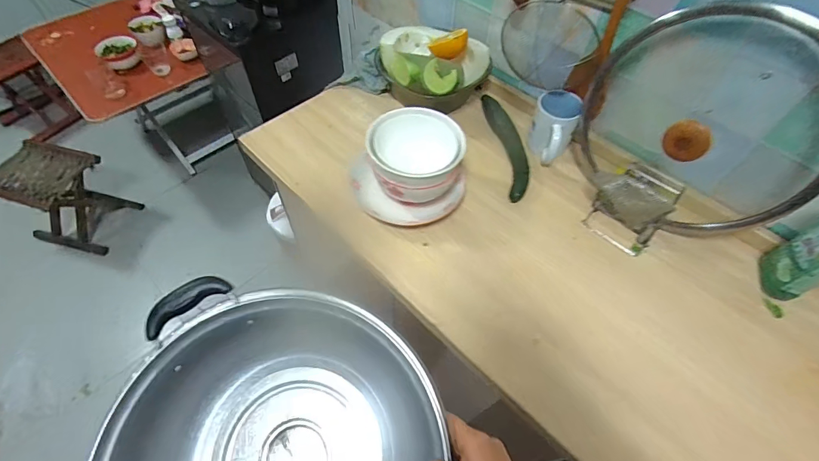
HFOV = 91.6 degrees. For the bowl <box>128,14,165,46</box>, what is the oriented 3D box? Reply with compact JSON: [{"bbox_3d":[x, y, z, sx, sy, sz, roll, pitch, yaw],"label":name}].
[{"bbox_3d":[-0.954,-0.732,1.459,0.104,0.067,0.101,1,56,-1],"label":"bowl"}]

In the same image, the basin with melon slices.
[{"bbox_3d":[0.039,-0.337,0.813,0.207,0.121,0.169,35,64,20],"label":"basin with melon slices"}]

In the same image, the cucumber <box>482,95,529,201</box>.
[{"bbox_3d":[0.188,-0.175,0.764,0.051,0.033,0.271,-7,58,-5],"label":"cucumber"}]

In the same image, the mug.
[{"bbox_3d":[0.267,-0.188,0.744,0.086,0.085,0.120,17,59,10],"label":"mug"}]

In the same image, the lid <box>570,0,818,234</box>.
[{"bbox_3d":[0.424,-0.150,0.605,0.160,0.284,0.326,-31,63,-18],"label":"lid"}]

